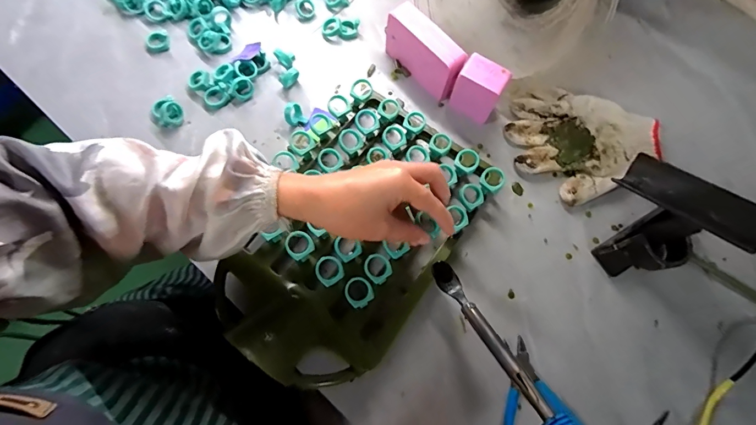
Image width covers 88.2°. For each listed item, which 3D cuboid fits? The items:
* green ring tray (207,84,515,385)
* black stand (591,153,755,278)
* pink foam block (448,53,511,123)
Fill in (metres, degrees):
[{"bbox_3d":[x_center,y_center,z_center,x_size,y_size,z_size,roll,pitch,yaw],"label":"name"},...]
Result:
[{"bbox_3d":[-0.032,0.010,0.427,0.220,0.066,0.318,35,75,8],"label":"green ring tray"},{"bbox_3d":[0.298,0.010,0.418,0.093,0.114,0.119,-35,78,-12],"label":"black stand"},{"bbox_3d":[0.123,-0.151,0.480,0.052,0.065,0.033,32,74,6],"label":"pink foam block"}]

